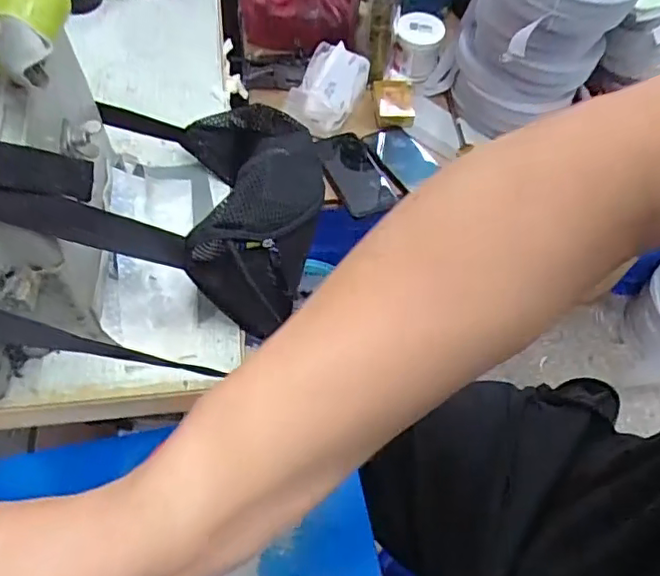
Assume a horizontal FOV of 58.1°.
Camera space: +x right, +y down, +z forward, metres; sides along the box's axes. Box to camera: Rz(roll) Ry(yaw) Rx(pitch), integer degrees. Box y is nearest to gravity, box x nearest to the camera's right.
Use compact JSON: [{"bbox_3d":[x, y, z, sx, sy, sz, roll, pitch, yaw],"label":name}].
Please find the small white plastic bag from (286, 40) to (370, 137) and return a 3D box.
[{"bbox_3d":[-0.002,-0.323,0.949,0.090,0.071,0.150,19,60,8],"label":"small white plastic bag"}]

